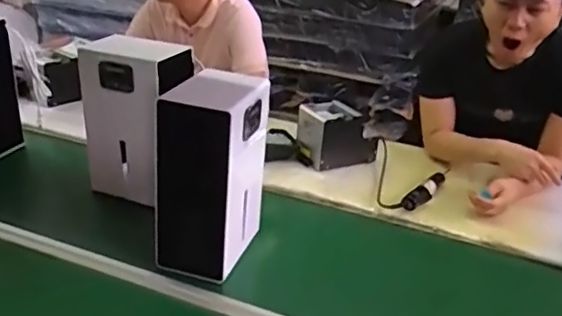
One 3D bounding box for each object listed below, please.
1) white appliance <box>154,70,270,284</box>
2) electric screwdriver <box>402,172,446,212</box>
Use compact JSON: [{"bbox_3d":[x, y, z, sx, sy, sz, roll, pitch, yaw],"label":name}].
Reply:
[{"bbox_3d":[-0.144,0.029,1.144,0.173,0.358,0.191,15,30,22],"label":"white appliance"},{"bbox_3d":[0.343,0.079,1.420,0.031,0.036,0.195,21,33,31],"label":"electric screwdriver"}]

